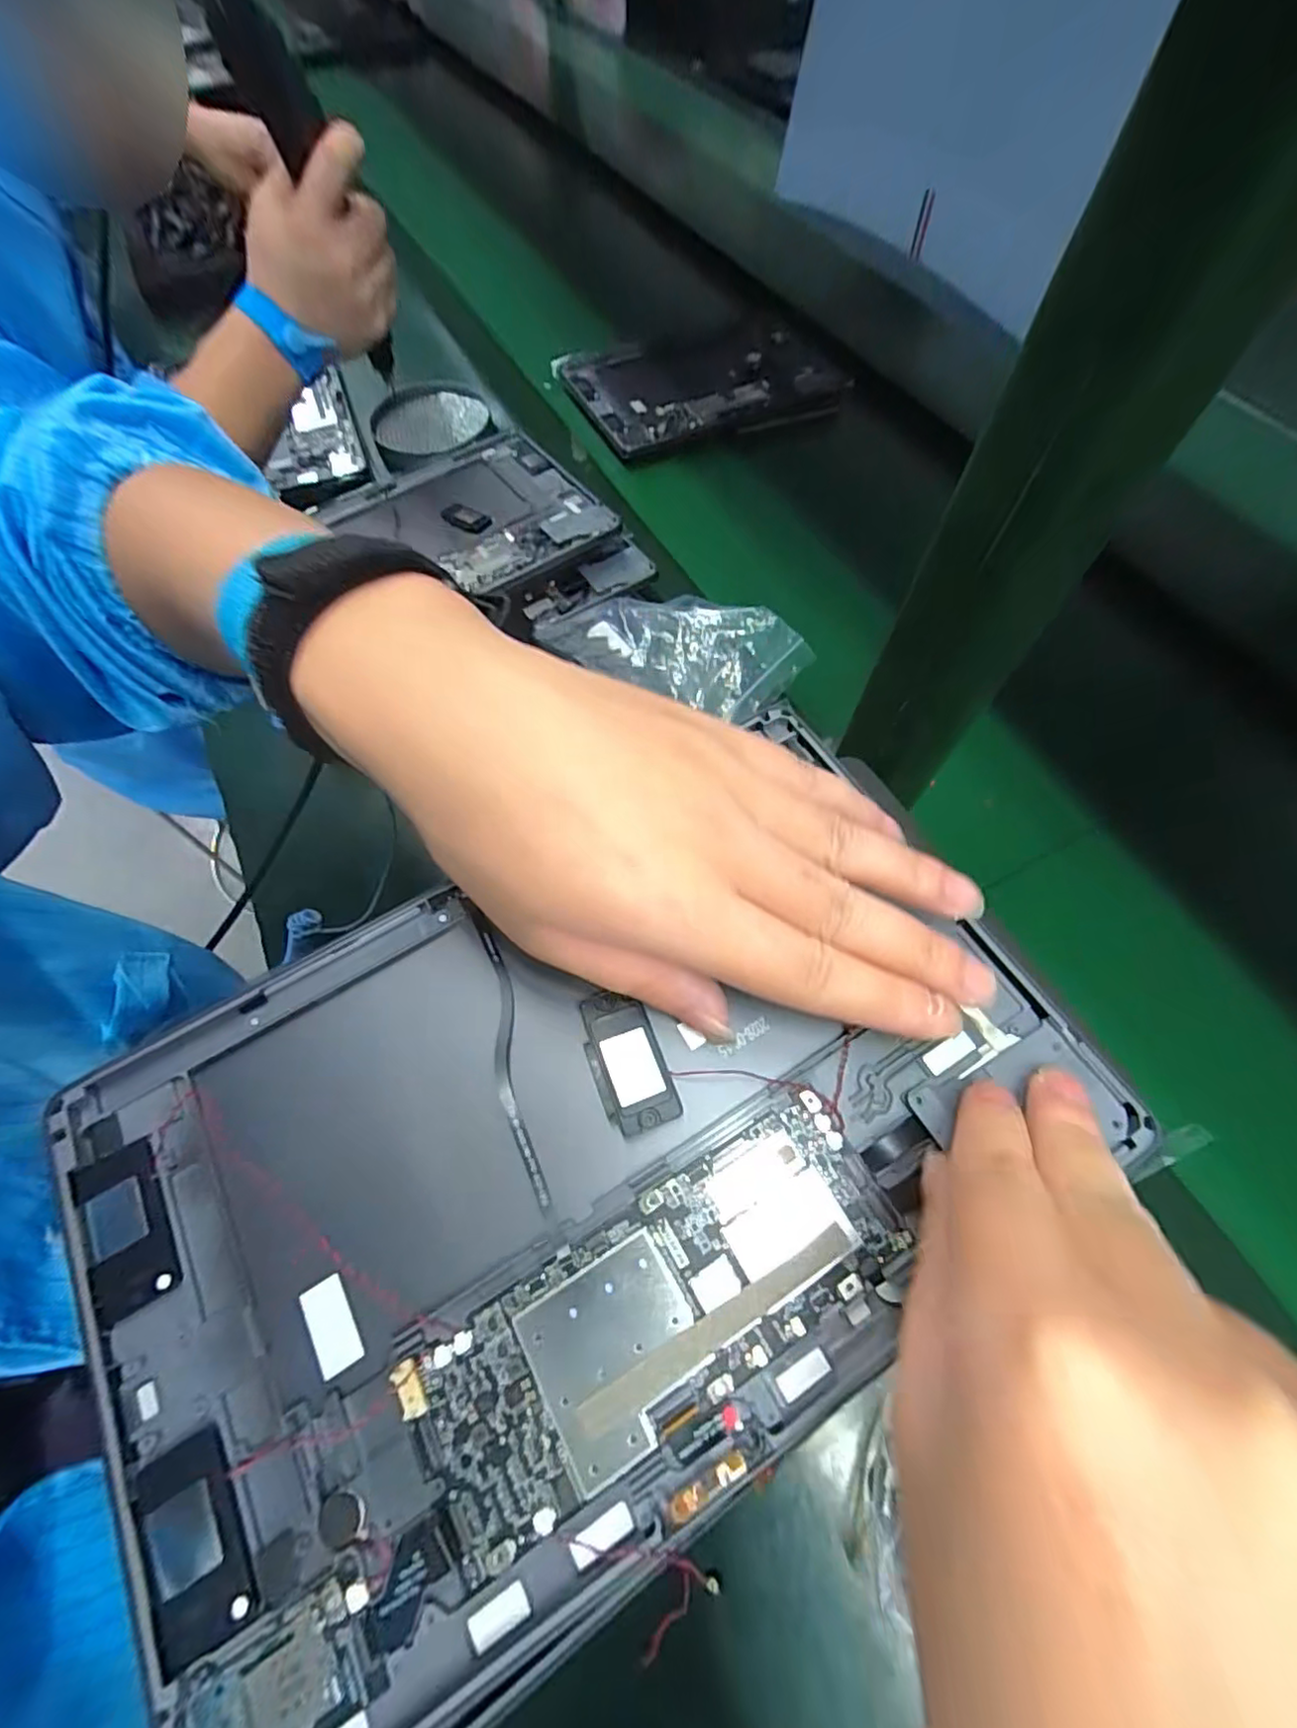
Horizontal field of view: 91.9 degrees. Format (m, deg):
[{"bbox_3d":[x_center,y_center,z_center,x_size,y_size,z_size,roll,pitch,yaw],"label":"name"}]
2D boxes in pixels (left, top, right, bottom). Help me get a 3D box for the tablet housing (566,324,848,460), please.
[{"bbox_3d":[0.055,-0.494,0.638,0.263,0.024,0.170,-23,73,-14],"label":"tablet housing"}]

